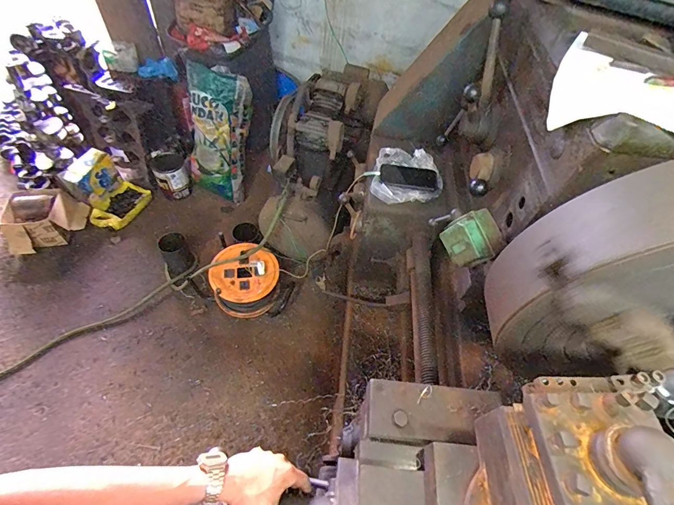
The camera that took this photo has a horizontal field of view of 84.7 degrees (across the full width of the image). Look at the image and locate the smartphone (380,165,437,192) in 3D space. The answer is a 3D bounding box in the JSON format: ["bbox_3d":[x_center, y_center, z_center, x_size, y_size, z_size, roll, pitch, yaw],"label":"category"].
[{"bbox_3d":[0.208,-0.218,1.075,0.164,0.014,0.078,7,53,-1],"label":"smartphone"}]

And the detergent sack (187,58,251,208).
[{"bbox_3d":[-0.564,-0.556,1.806,0.283,0.630,0.169,6,27,-1],"label":"detergent sack"}]

